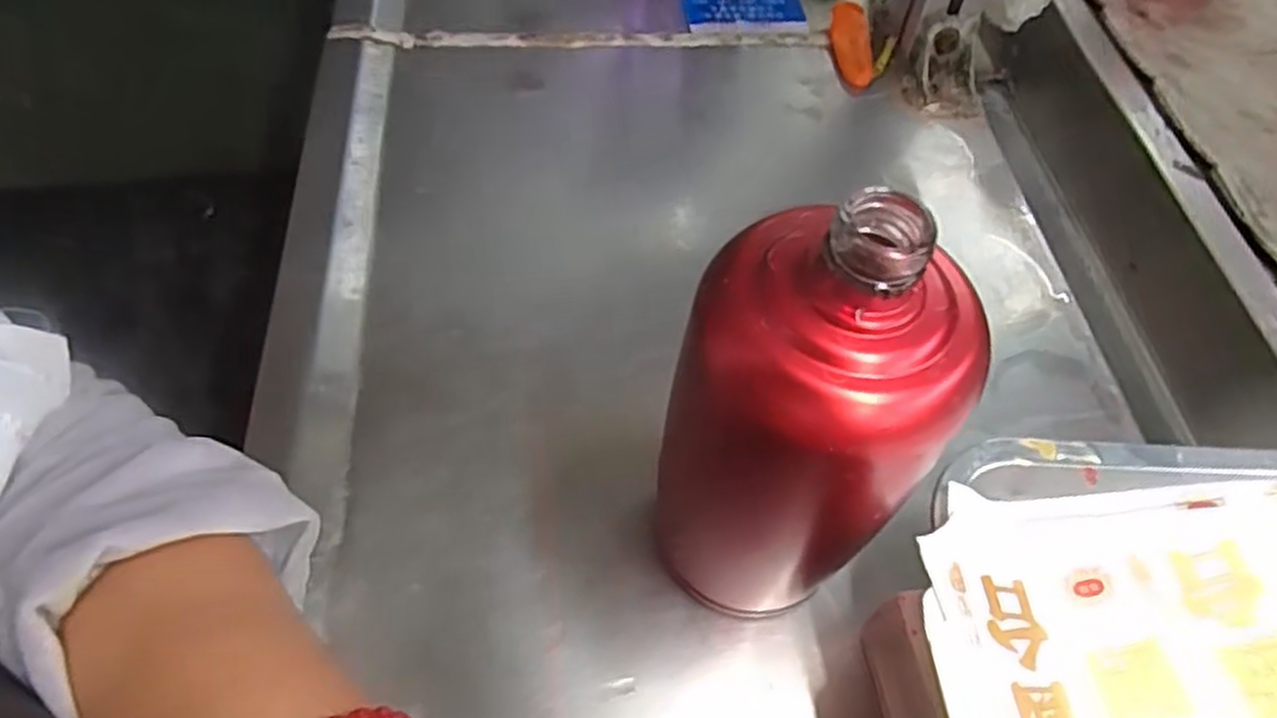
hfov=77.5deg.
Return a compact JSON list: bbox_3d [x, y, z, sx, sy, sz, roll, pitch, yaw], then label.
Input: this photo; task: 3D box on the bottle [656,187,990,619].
[{"bbox_3d":[0.050,0.030,0.264,0.075,0.185,0.062,33,62,19],"label":"bottle"}]

